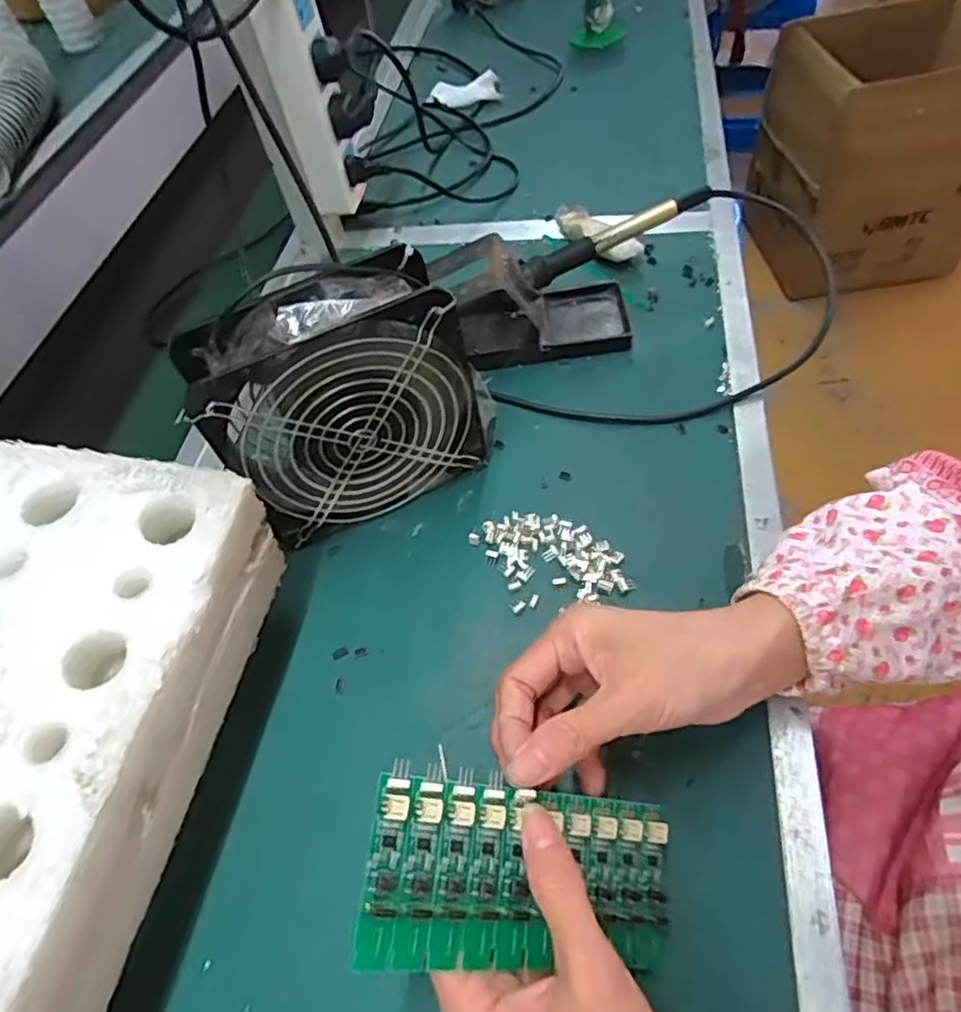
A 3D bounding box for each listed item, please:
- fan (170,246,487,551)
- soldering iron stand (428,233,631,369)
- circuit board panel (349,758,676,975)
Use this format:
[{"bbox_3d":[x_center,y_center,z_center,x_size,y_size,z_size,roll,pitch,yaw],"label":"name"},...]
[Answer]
[{"bbox_3d":[-0.077,-0.061,0.392,0.154,0.150,0.060,-25,55,-8],"label":"fan"},{"bbox_3d":[0.035,-0.157,0.489,0.149,0.072,0.076,-6,54,5],"label":"soldering iron stand"},{"bbox_3d":[0.021,0.146,0.260,0.138,0.008,0.065,18,67,-23],"label":"circuit board panel"}]

